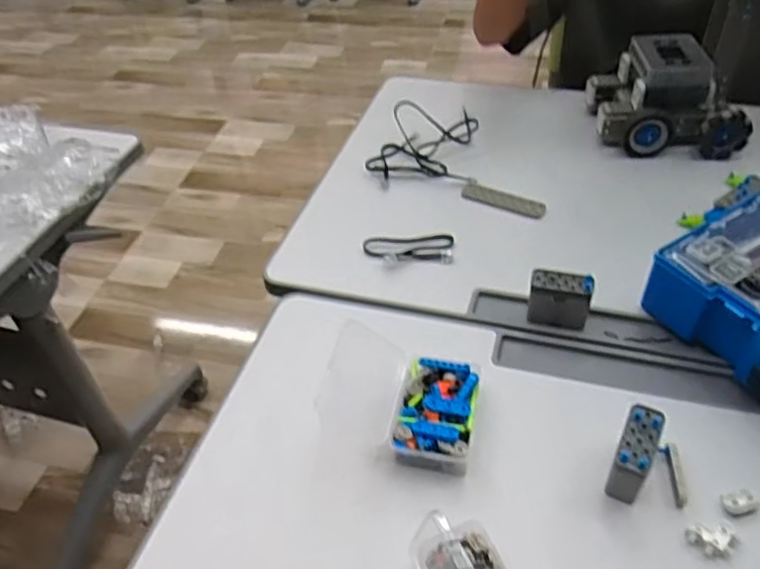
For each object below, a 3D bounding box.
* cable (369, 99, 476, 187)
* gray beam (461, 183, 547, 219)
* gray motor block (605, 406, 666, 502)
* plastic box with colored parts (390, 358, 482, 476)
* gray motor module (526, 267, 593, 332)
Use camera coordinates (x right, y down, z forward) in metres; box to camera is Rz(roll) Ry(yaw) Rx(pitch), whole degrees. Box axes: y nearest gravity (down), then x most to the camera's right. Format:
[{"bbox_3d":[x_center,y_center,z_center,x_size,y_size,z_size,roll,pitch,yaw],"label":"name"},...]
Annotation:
[{"bbox_3d":[0.057,-0.187,0.819,0.153,0.037,0.143,-4,44,-2],"label":"cable"},{"bbox_3d":[0.144,-0.100,0.747,0.101,0.004,0.029,22,49,23],"label":"gray beam"},{"bbox_3d":[0.189,0.128,0.476,0.024,0.049,0.060,20,48,22],"label":"gray motor block"},{"bbox_3d":[0.049,0.105,0.528,0.064,0.030,0.096,10,45,13],"label":"plastic box with colored parts"},{"bbox_3d":[0.169,0.014,0.599,0.056,0.049,0.032,11,46,14],"label":"gray motor module"}]

